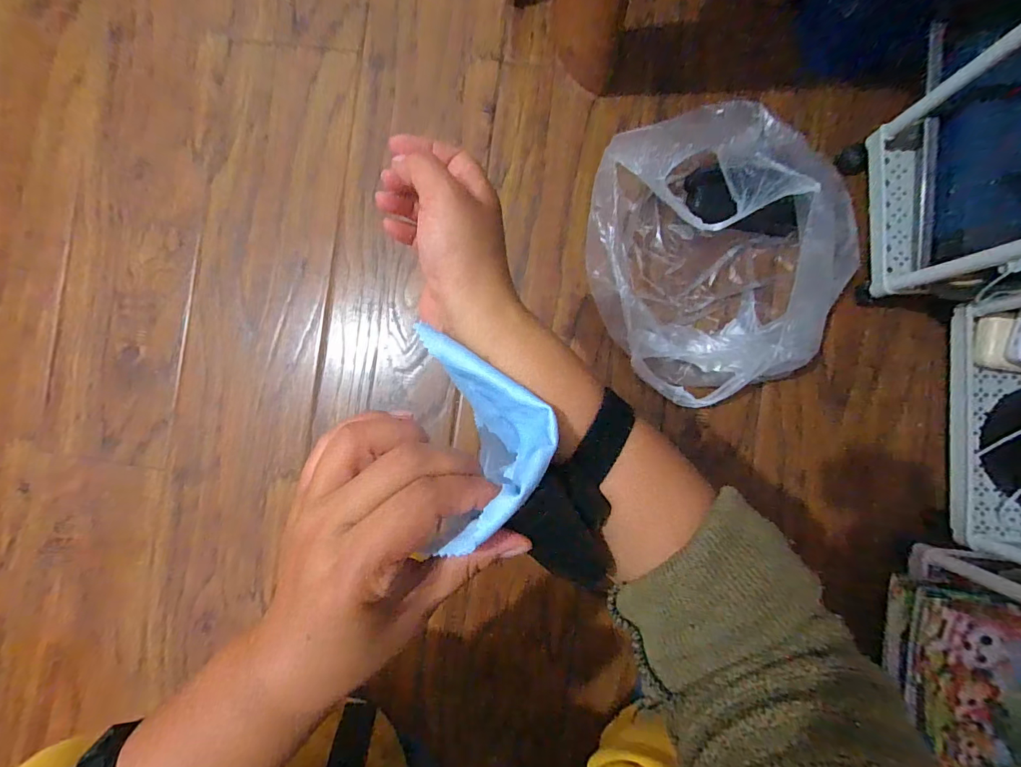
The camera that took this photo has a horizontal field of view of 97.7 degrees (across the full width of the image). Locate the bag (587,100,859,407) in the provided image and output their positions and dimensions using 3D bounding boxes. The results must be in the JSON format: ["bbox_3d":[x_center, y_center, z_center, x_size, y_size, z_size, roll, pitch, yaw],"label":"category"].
[{"bbox_3d":[0.230,-0.146,0.520,0.264,0.141,0.310,-38,87,2],"label":"bag"}]

